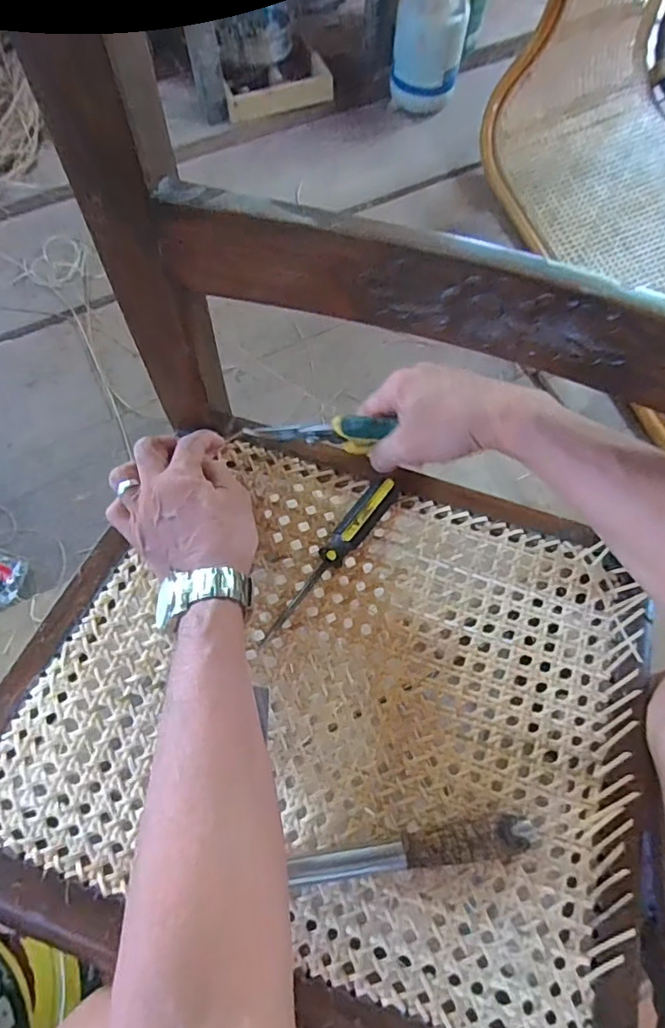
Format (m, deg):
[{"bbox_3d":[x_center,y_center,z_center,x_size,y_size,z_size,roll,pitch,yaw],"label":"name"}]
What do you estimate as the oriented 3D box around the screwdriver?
[{"bbox_3d":[0.000,0.032,0.433,0.023,0.023,0.161,37,72,12],"label":"screwdriver"}]

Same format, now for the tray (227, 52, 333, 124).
[{"bbox_3d":[-0.124,-0.986,1.270,0.259,0.050,0.105,-17,69,-9],"label":"tray"}]

